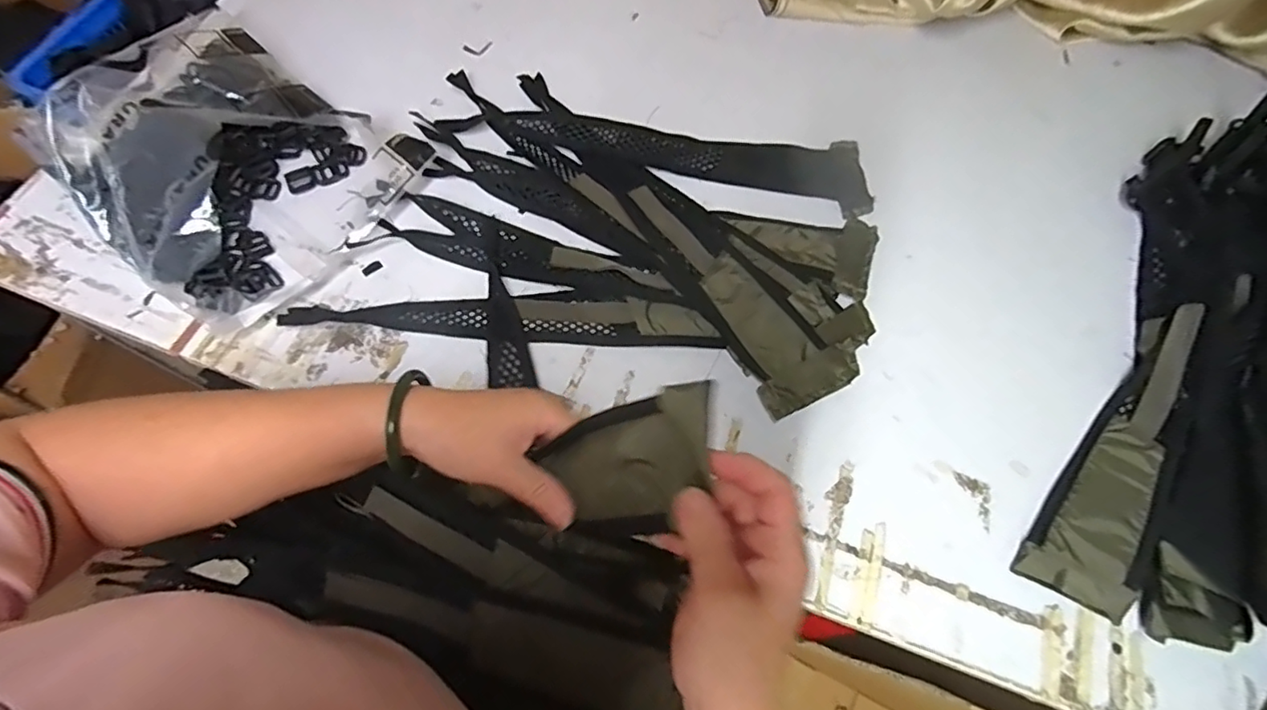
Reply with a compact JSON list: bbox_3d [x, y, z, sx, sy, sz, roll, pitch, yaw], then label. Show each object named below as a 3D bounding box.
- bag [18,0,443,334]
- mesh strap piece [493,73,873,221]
[{"bbox_3d":[-0.412,-0.201,0.573,0.322,0.089,0.263,35,69,14],"label":"bag"},{"bbox_3d":[0.059,-0.234,0.640,0.401,0.020,0.101,15,67,3],"label":"mesh strap piece"}]

